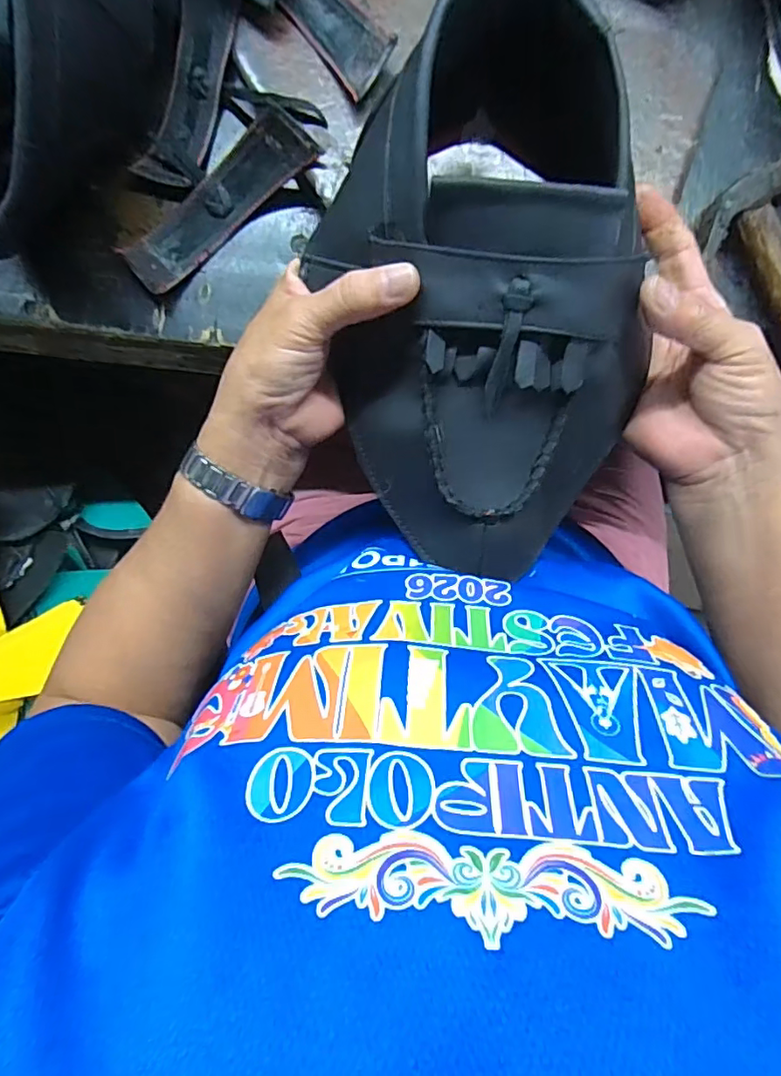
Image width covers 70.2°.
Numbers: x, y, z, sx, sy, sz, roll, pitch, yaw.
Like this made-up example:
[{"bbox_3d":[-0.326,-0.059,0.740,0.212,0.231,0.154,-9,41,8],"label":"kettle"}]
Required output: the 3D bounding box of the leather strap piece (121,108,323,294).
[{"bbox_3d":[-0.102,-0.195,0.322,0.123,0.033,0.035,-38,94,2],"label":"leather strap piece"}]

